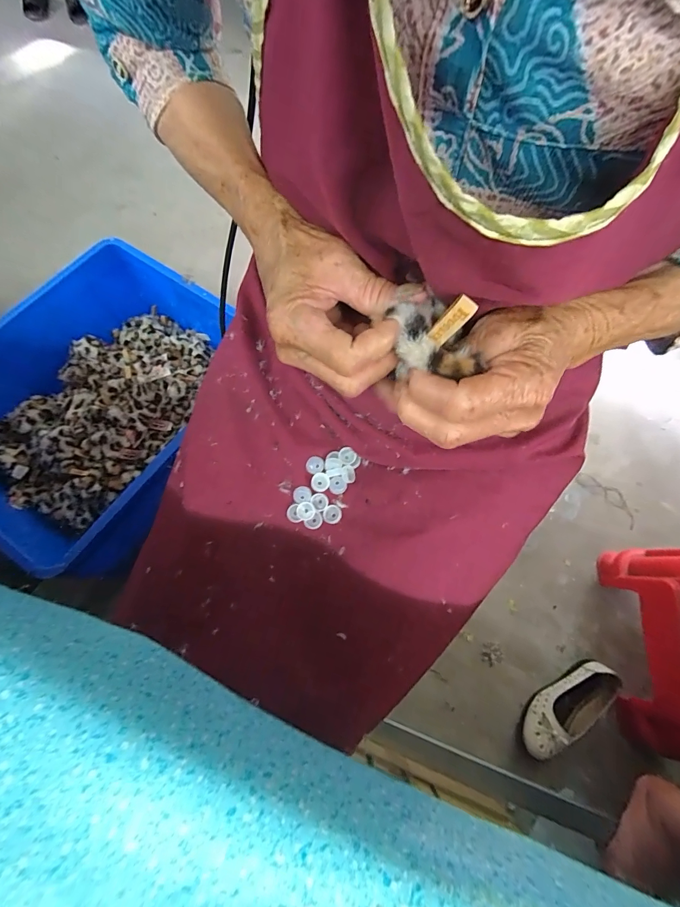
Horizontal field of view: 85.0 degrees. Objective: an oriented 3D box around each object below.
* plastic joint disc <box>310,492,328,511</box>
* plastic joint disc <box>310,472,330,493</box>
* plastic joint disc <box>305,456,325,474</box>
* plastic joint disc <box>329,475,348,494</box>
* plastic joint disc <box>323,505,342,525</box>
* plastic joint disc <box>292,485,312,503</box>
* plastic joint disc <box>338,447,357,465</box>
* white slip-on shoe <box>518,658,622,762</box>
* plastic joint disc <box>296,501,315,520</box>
[{"bbox_3d":[-0.019,0.045,0.347,0.015,0.007,0.016,0,69,-1],"label":"plastic joint disc"},{"bbox_3d":[-0.018,0.027,0.343,0.016,0.006,0.017,0,69,-1],"label":"plastic joint disc"},{"bbox_3d":[-0.023,0.011,0.344,0.017,0.006,0.015,-13,70,-6],"label":"plastic joint disc"},{"bbox_3d":[-0.002,0.029,0.343,0.017,0.004,0.017,0,69,-1],"label":"plastic joint disc"},{"bbox_3d":[-0.007,0.056,0.341,0.017,0.006,0.017,0,69,-1],"label":"plastic joint disc"},{"bbox_3d":[-0.035,0.038,0.343,0.017,0.004,0.015,-12,70,-5],"label":"plastic joint disc"},{"bbox_3d":[0.007,0.002,0.349,0.017,0.005,0.016,0,69,-1],"label":"plastic joint disc"},{"bbox_3d":[0.470,0.523,0.769,0.235,0.052,0.083,-31,73,-12],"label":"white slip-on shoe"},{"bbox_3d":[-0.031,0.053,0.340,0.017,0.008,0.015,-20,71,-8],"label":"plastic joint disc"}]

